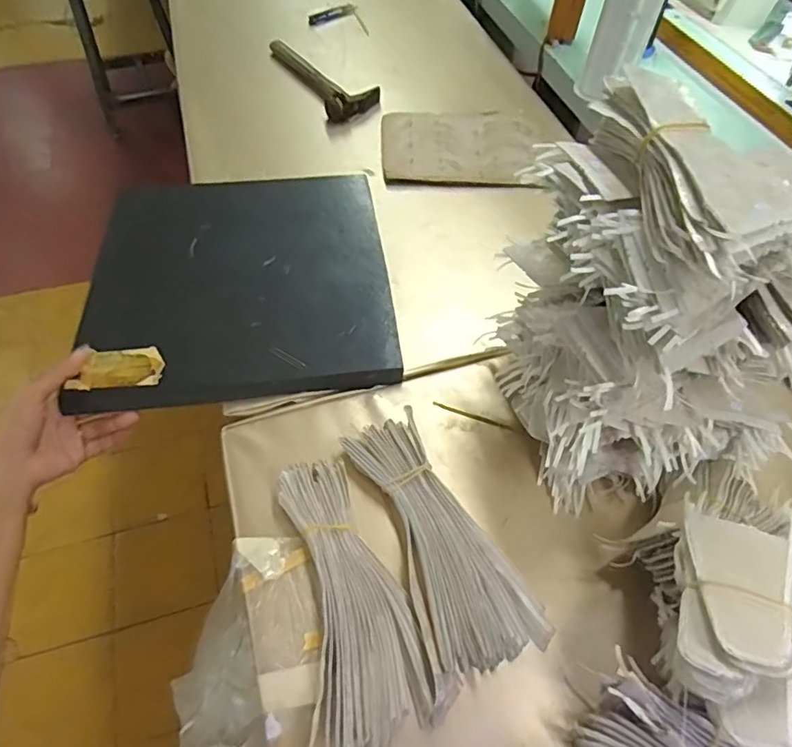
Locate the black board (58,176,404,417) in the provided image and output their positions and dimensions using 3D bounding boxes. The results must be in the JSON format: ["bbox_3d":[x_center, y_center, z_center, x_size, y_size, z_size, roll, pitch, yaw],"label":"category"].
[{"bbox_3d":[-0.161,-0.103,0.569,0.293,0.031,0.301,-5,56,-8],"label":"black board"}]

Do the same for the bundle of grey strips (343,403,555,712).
[{"bbox_3d":[0.027,0.126,0.423,0.087,0.024,0.208,-21,59,-16],"label":"bundle of grey strips"}]

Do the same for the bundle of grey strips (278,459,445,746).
[{"bbox_3d":[-0.031,0.158,0.396,0.086,0.027,0.201,-9,56,-8],"label":"bundle of grey strips"}]

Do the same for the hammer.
[{"bbox_3d":[-0.113,-0.465,0.830,0.088,0.033,0.240,-26,60,-18],"label":"hammer"}]

